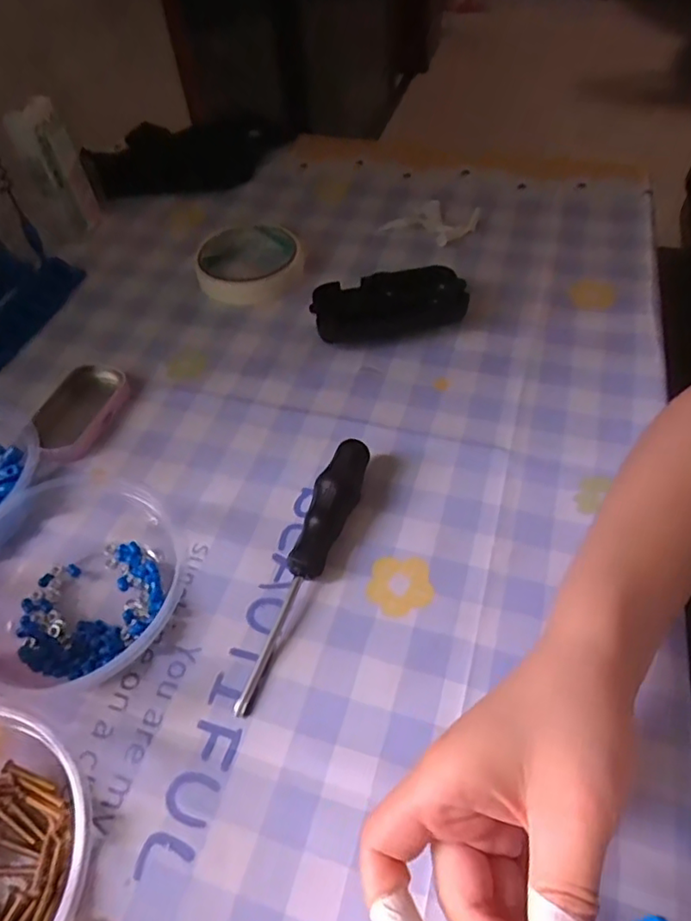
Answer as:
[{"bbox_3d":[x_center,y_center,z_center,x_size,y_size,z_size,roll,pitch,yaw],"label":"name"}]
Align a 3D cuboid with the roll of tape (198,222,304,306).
[{"bbox_3d":[-0.079,-0.163,0.482,0.086,0.018,0.087,-1,52,2],"label":"roll of tape"}]

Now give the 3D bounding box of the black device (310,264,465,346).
[{"bbox_3d":[0.031,-0.115,0.438,0.108,0.029,0.051,-12,53,-7],"label":"black device"}]

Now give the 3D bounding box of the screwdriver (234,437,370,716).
[{"bbox_3d":[-0.020,0.054,0.314,0.022,0.025,0.156,14,54,13],"label":"screwdriver"}]

